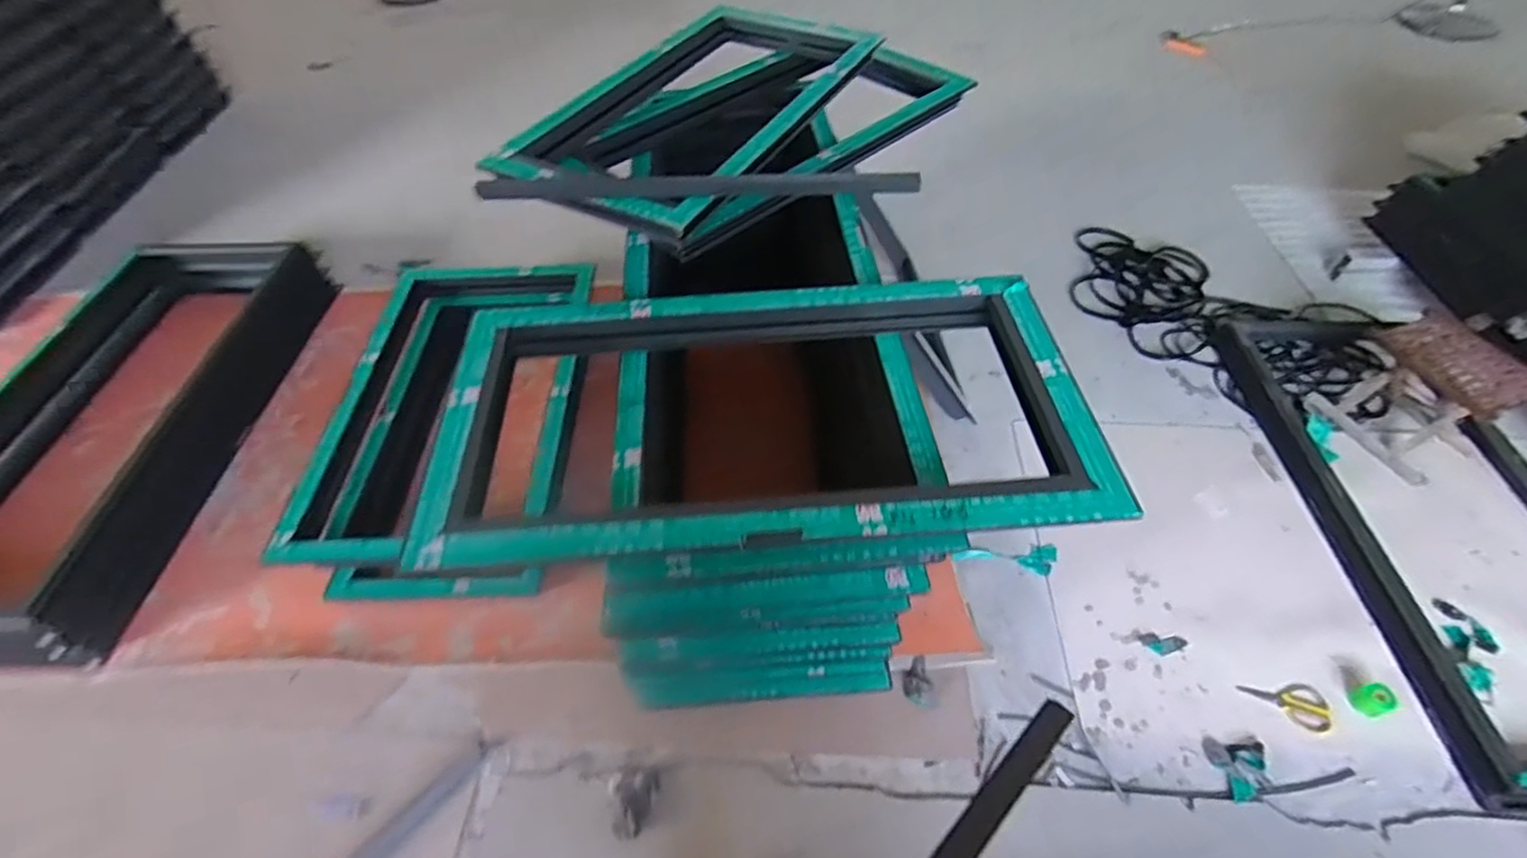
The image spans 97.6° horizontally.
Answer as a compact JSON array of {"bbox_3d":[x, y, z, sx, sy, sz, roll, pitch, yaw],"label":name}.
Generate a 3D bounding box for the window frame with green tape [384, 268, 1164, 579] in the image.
[{"bbox_3d":[0.004,-0.030,1.016,0.932,0.079,0.504,-4,51,-2],"label":"window frame with green tape"}]

